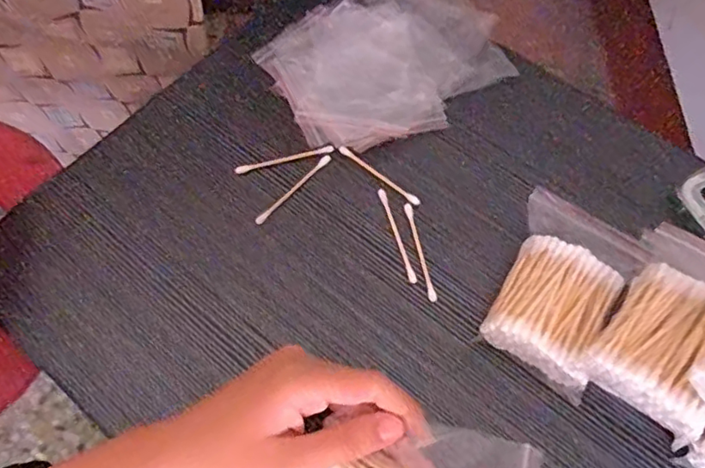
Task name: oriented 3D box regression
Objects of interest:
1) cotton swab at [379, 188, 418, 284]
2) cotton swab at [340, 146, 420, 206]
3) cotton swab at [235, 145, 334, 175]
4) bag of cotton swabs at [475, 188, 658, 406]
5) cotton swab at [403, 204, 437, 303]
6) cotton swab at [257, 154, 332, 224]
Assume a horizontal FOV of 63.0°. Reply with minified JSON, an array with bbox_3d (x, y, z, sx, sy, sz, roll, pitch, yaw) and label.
[{"bbox_3d":[0.030,0.001,0.382,0.005,0.004,0.069,-15,65,-8],"label":"cotton swab"},{"bbox_3d":[0.018,-0.041,0.398,0.067,0.006,0.007,35,69,16],"label":"cotton swab"},{"bbox_3d":[-0.047,-0.052,0.404,0.069,0.005,0.005,-15,65,-7],"label":"cotton swab"},{"bbox_3d":[0.128,0.031,0.345,0.075,0.028,0.108,28,67,13],"label":"bag of cotton swabs"},{"bbox_3d":[0.044,0.011,0.376,0.006,0.004,0.069,-10,64,-5],"label":"cotton swab"},{"bbox_3d":[-0.040,-0.031,0.396,0.005,0.004,0.070,40,70,17],"label":"cotton swab"}]

